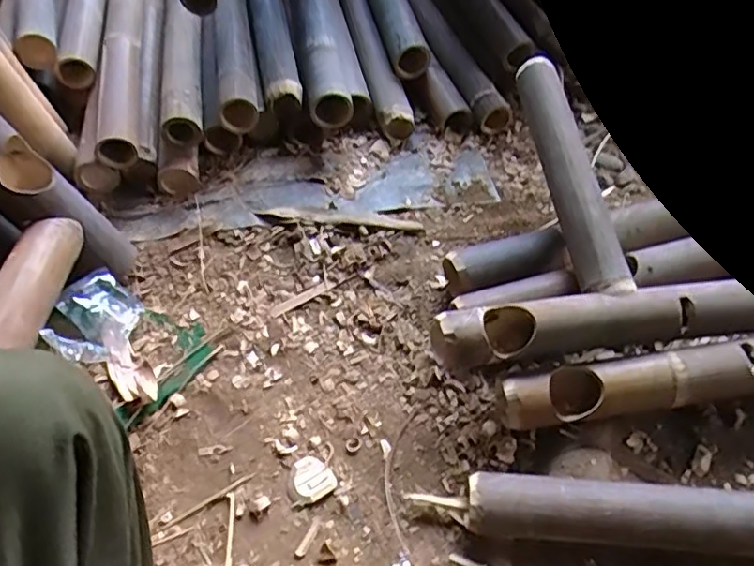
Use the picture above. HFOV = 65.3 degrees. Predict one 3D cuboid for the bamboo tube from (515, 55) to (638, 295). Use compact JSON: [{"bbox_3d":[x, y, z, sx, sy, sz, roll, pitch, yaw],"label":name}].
[{"bbox_3d":[0.243,-0.143,0.740,0.051,0.047,0.352,-6,63,-5],"label":"bamboo tube"}]

